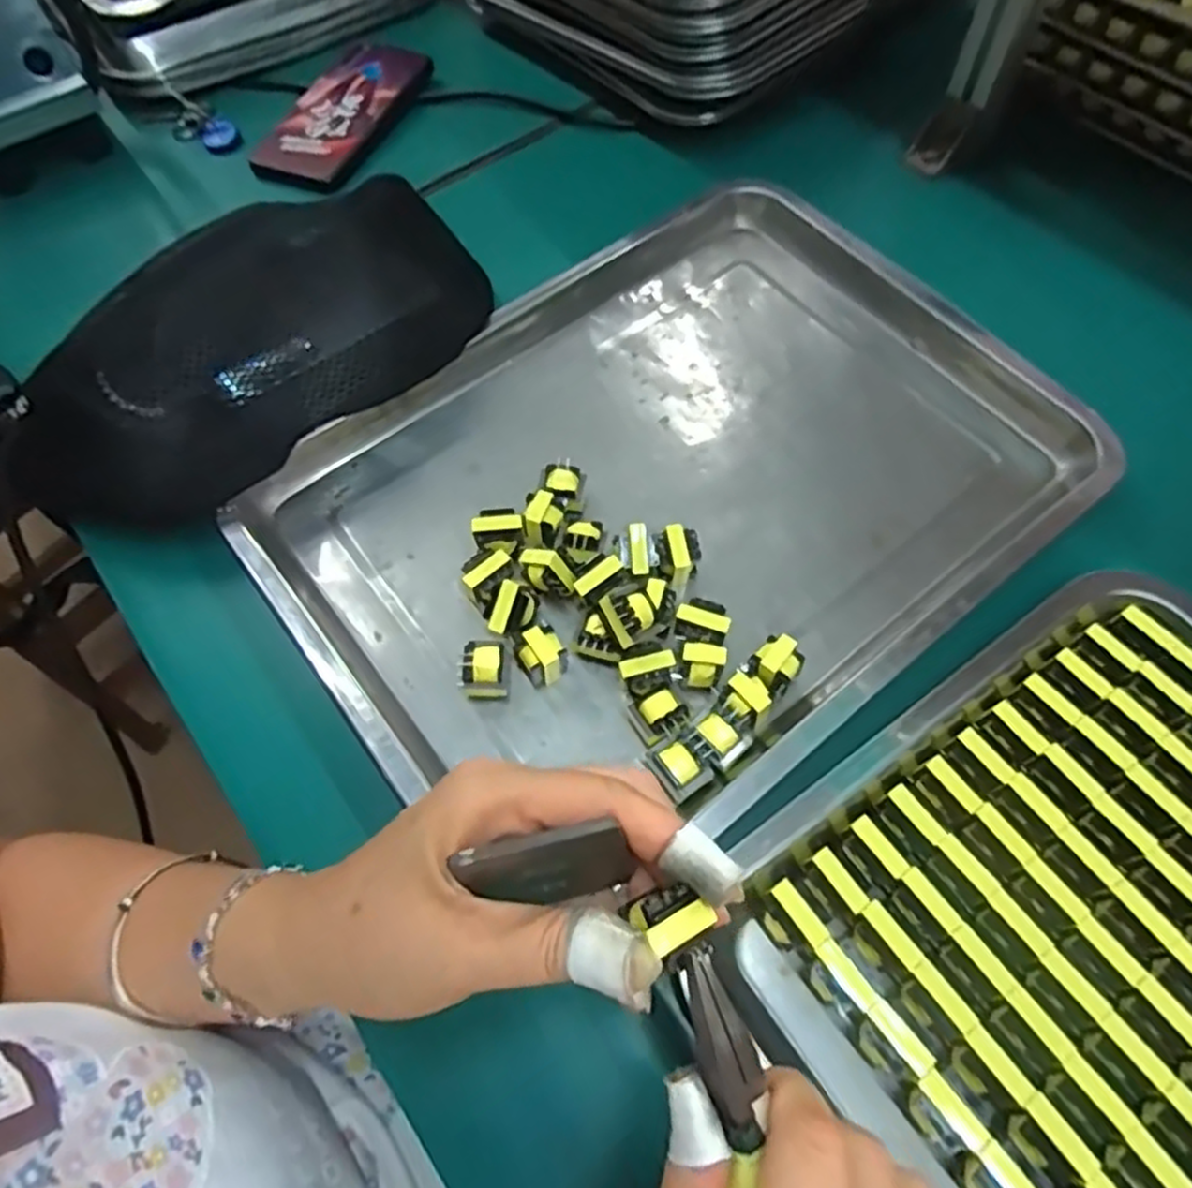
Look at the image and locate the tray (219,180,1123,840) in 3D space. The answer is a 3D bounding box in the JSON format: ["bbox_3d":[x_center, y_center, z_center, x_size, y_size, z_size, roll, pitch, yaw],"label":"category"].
[{"bbox_3d":[0.044,-0.061,0.383,0.394,0.037,0.282,-36,66,-15],"label":"tray"}]

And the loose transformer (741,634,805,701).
[{"bbox_3d":[0.079,0.033,0.328,0.020,0.018,0.025,38,70,21],"label":"loose transformer"}]

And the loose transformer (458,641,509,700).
[{"bbox_3d":[-0.051,0.034,0.332,0.020,0.016,0.024,-6,62,1],"label":"loose transformer"}]

